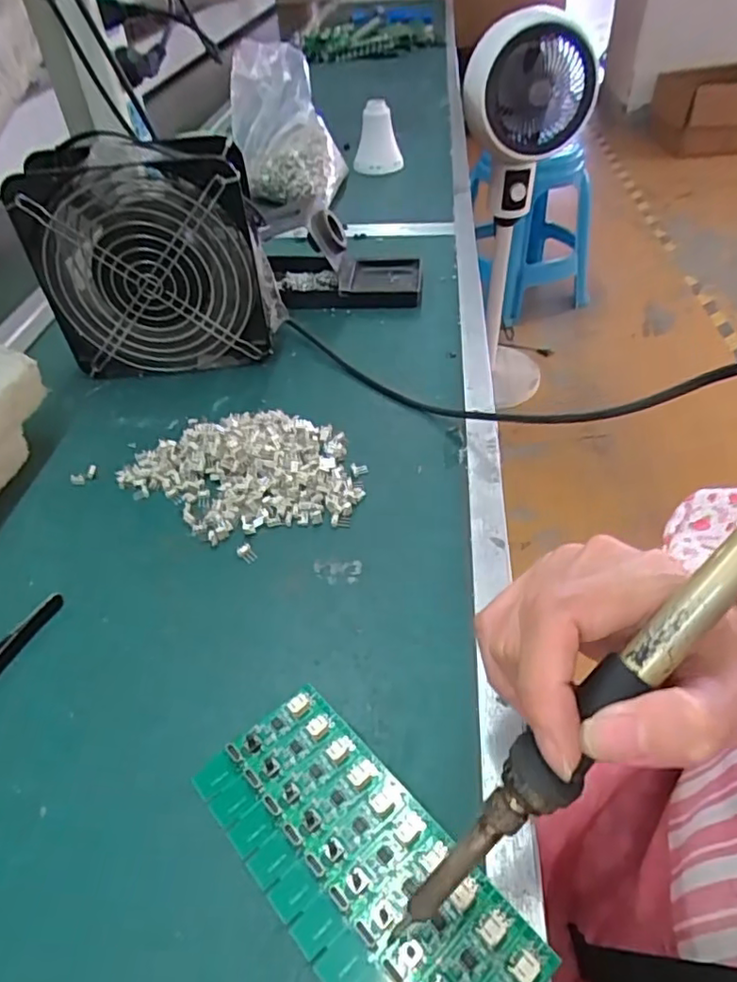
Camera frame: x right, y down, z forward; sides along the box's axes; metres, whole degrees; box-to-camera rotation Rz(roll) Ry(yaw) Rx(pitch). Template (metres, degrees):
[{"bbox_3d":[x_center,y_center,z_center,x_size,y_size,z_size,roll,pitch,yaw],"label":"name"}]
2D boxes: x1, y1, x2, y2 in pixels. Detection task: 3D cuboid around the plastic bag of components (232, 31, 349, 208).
[{"bbox_3d":[-0.089,-0.405,0.673,0.124,0.147,0.083,-6,45,-3],"label":"plastic bag of components"}]

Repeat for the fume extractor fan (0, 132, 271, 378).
[{"bbox_3d":[-0.152,-0.164,0.436,0.155,0.152,0.054,-6,45,-3],"label":"fume extractor fan"}]

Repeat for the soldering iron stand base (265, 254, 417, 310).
[{"bbox_3d":[-0.022,-0.193,0.550,0.136,0.017,0.076,-2,45,2],"label":"soldering iron stand base"}]

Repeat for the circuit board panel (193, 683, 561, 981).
[{"bbox_3d":[-0.005,0.138,0.227,0.061,0.007,0.137,-35,51,-26],"label":"circuit board panel"}]

